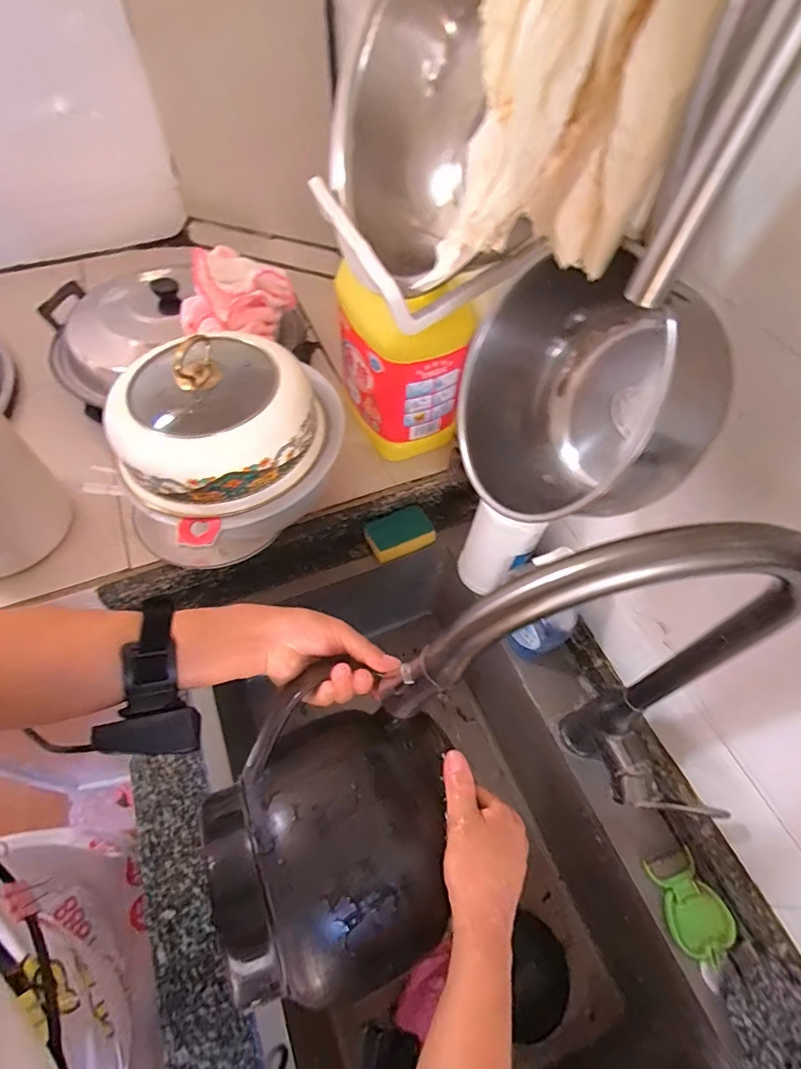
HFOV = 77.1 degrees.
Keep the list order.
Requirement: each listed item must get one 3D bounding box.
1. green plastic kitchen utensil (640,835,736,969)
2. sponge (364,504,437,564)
[{"bbox_3d":[0.290,0.370,0.500,0.059,0.013,0.089,-14,57,-11],"label":"green plastic kitchen utensil"},{"bbox_3d":[-0.002,-0.001,0.715,0.092,0.026,0.060,-23,59,-16],"label":"sponge"}]

